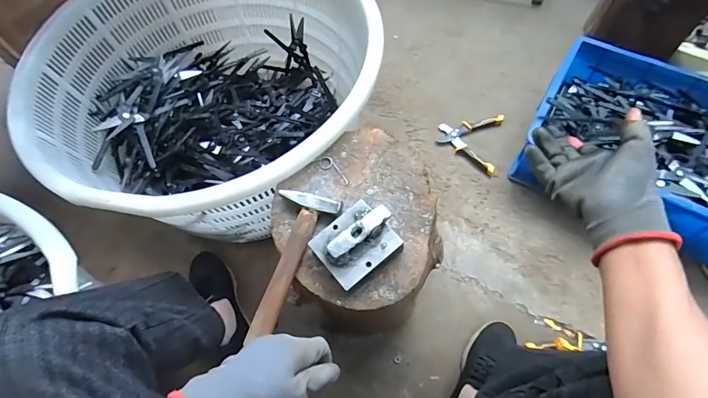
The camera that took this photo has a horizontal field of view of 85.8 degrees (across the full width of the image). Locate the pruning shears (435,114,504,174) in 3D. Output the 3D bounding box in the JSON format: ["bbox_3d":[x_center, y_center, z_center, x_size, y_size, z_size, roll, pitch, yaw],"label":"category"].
[{"bbox_3d":[0.275,-0.143,0.917,0.140,0.031,0.153,14,63,9],"label":"pruning shears"}]

